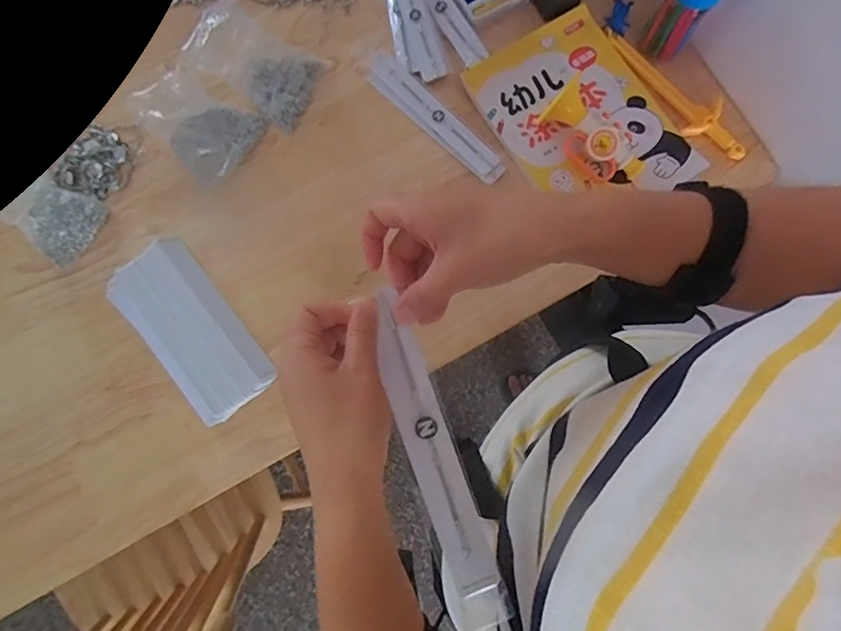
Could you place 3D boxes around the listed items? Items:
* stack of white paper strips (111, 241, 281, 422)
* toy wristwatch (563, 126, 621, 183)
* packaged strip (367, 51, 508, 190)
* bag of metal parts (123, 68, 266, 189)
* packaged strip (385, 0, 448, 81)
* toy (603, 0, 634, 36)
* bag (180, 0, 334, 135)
[{"bbox_3d":[-0.256,0.016,0.572,0.095,0.026,0.204,-40,82,-7],"label":"stack of white paper strips"},{"bbox_3d":[0.200,-0.189,0.591,0.065,0.033,0.045,31,81,6],"label":"toy wristwatch"},{"bbox_3d":[0.015,-0.244,0.625,0.217,0.004,0.042,44,82,7],"label":"packaged strip"},{"bbox_3d":[-0.257,-0.230,0.607,0.116,0.049,0.106,43,82,7],"label":"bag of metal parts"},{"bbox_3d":[-0.016,-0.400,0.649,0.054,0.009,0.226,-12,80,-2],"label":"packaged strip"},{"bbox_3d":[0.248,-0.376,0.644,0.027,0.011,0.050,17,80,3],"label":"toy"},{"bbox_3d":[-0.195,-0.304,0.615,0.139,0.059,0.102,29,81,5],"label":"bag"}]

